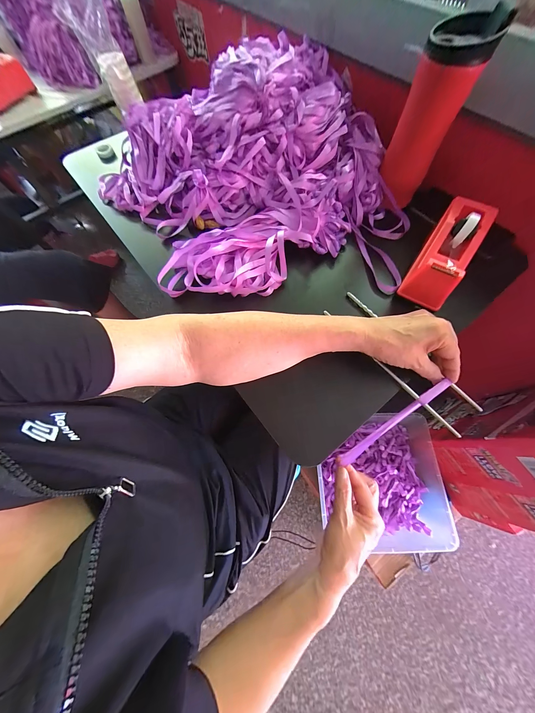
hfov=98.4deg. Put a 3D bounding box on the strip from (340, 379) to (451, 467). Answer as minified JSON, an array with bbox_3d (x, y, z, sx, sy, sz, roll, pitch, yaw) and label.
[{"bbox_3d":[0.163,0.087,0.300,0.167,0.018,0.013,-41,74,7],"label":"strip"}]

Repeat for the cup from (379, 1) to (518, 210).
[{"bbox_3d":[0.233,-0.344,0.342,0.075,0.192,0.079,-1,69,2],"label":"cup"}]

